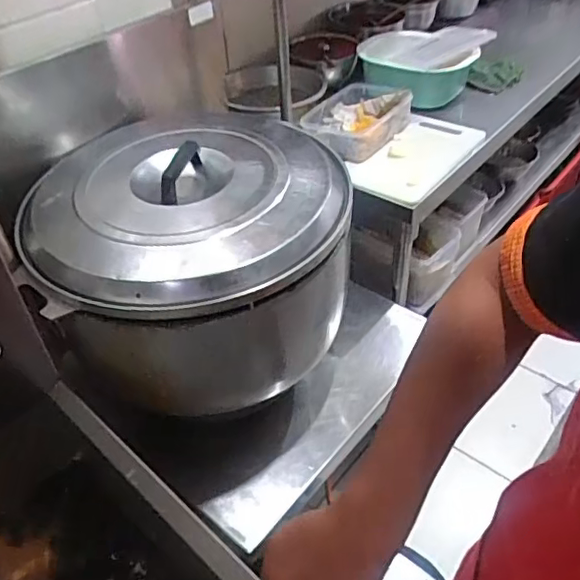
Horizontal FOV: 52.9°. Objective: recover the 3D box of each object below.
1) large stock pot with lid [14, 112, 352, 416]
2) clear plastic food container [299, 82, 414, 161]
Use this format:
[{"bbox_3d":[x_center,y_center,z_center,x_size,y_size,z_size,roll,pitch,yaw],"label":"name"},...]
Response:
[{"bbox_3d":[-0.157,-0.053,0.977,0.485,0.304,0.439,-2,43,2],"label":"large stock pot with lid"},{"bbox_3d":[0.153,-0.383,1.294,0.163,0.094,0.285,23,49,26],"label":"clear plastic food container"}]

